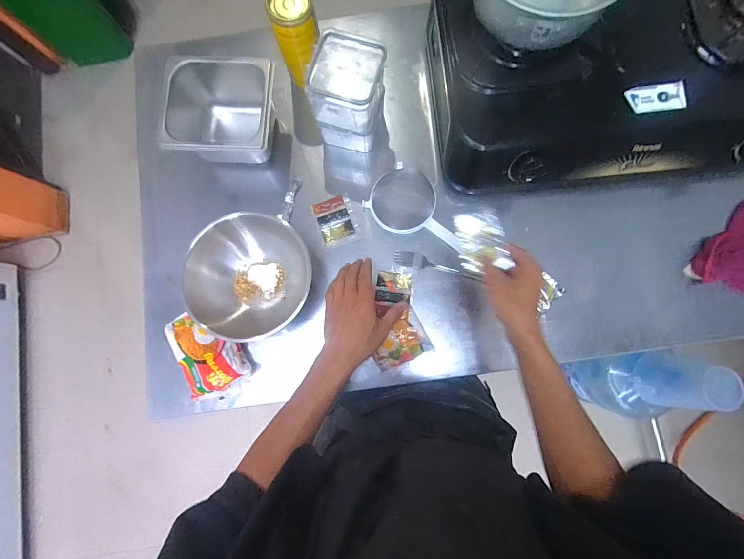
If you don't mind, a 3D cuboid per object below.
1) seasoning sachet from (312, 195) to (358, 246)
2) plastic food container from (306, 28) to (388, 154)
[{"bbox_3d":[-0.064,-0.106,0.577,0.062,0.007,0.079,-20,82,-1],"label":"seasoning sachet"},{"bbox_3d":[-0.036,-0.302,0.537,0.104,0.125,0.121,15,83,4],"label":"plastic food container"}]

